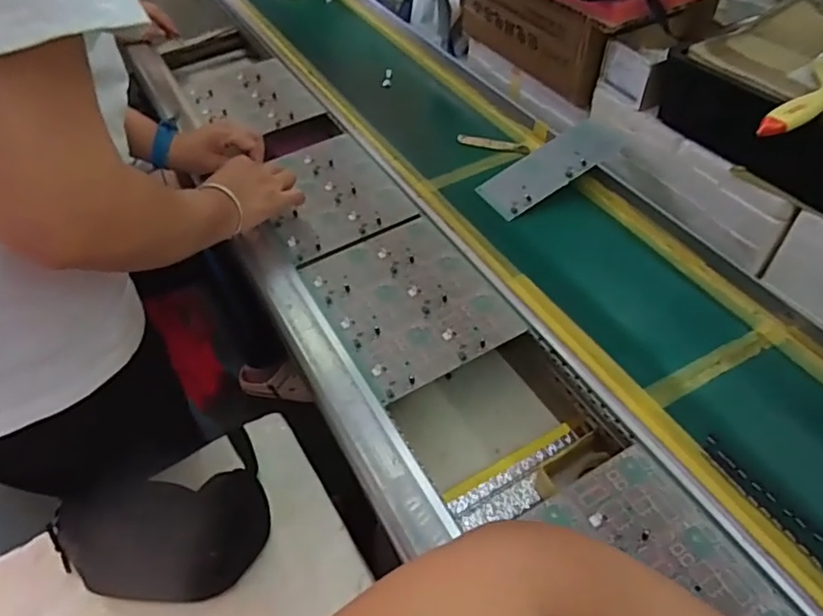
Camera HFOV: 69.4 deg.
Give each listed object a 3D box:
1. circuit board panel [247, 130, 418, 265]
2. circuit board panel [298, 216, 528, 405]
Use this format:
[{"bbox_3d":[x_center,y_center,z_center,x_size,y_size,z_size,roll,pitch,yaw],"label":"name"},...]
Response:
[{"bbox_3d":[-0.120,-0.155,0.796,0.179,0.009,0.219,-25,52,-16],"label":"circuit board panel"},{"bbox_3d":[-0.007,-0.012,0.667,0.172,0.008,0.217,-26,53,-16],"label":"circuit board panel"}]

